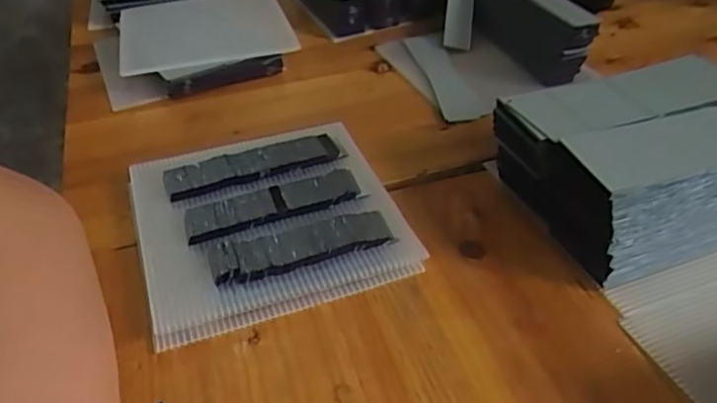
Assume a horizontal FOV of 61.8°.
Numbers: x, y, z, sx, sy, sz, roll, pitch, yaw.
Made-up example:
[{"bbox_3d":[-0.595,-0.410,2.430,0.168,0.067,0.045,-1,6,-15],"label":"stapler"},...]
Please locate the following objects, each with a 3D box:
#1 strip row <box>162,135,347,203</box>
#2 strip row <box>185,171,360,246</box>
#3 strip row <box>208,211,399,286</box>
[{"bbox_3d":[-0.073,-0.026,0.417,0.119,0.004,0.032,-14,41,-16],"label":"strip row"},{"bbox_3d":[-0.055,-0.001,0.385,0.111,0.005,0.035,-15,41,-17],"label":"strip row"},{"bbox_3d":[-0.034,0.027,0.357,0.105,0.015,0.032,-12,40,-13],"label":"strip row"}]

